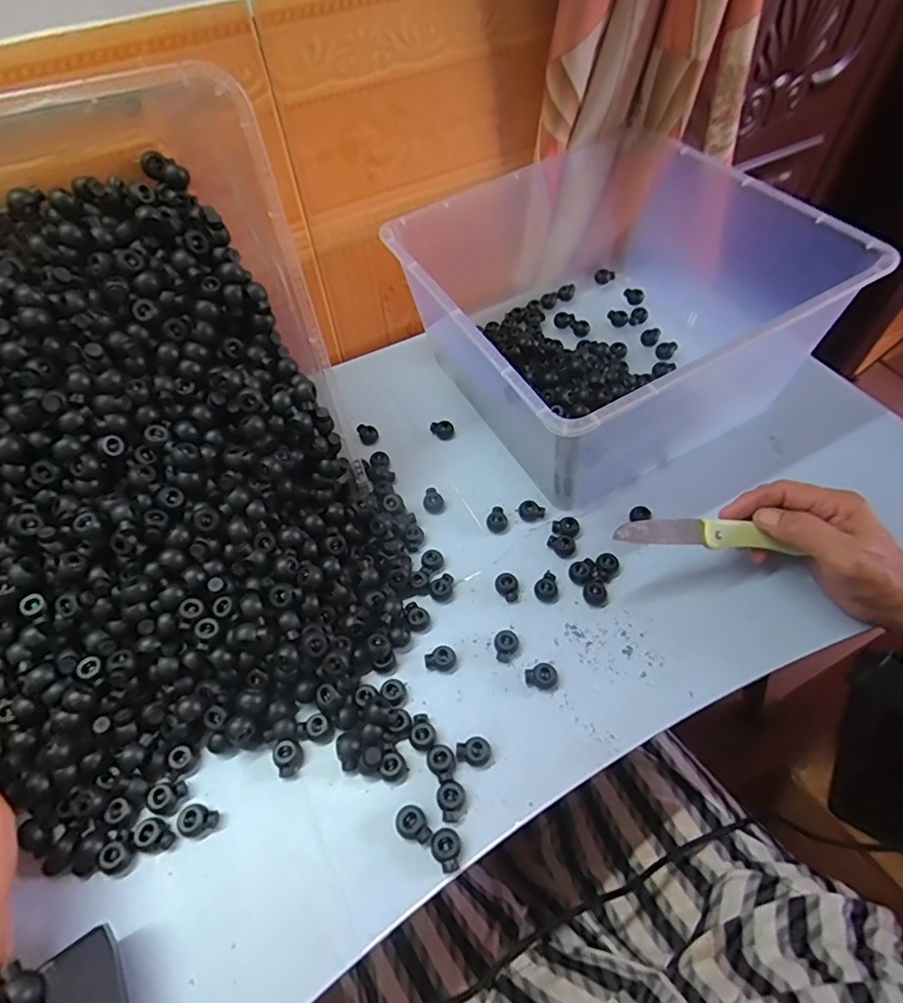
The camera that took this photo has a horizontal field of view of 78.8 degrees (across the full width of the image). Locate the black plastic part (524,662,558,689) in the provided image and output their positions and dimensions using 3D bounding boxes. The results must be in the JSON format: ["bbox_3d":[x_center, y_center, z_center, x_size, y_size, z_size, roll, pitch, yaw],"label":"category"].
[{"bbox_3d":[0.063,0.123,0.387,0.021,0.012,0.016,-10,55,-9],"label":"black plastic part"}]

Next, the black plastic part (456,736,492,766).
[{"bbox_3d":[0.015,0.164,0.361,0.022,0.010,0.017,3,54,1],"label":"black plastic part"}]

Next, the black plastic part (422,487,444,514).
[{"bbox_3d":[-0.016,-0.001,0.482,0.018,0.010,0.022,-1,54,-2],"label":"black plastic part"}]

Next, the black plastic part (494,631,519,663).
[{"bbox_3d":[0.039,0.105,0.401,0.017,0.011,0.022,18,56,11],"label":"black plastic part"}]

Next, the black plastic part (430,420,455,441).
[{"bbox_3d":[-0.009,-0.069,0.526,0.023,0.012,0.020,-1,54,-2],"label":"black plastic part"}]

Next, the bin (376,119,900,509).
[{"bbox_3d":[0.128,-0.180,0.496,0.296,0.160,0.308,-22,58,-17],"label":"bin"}]

